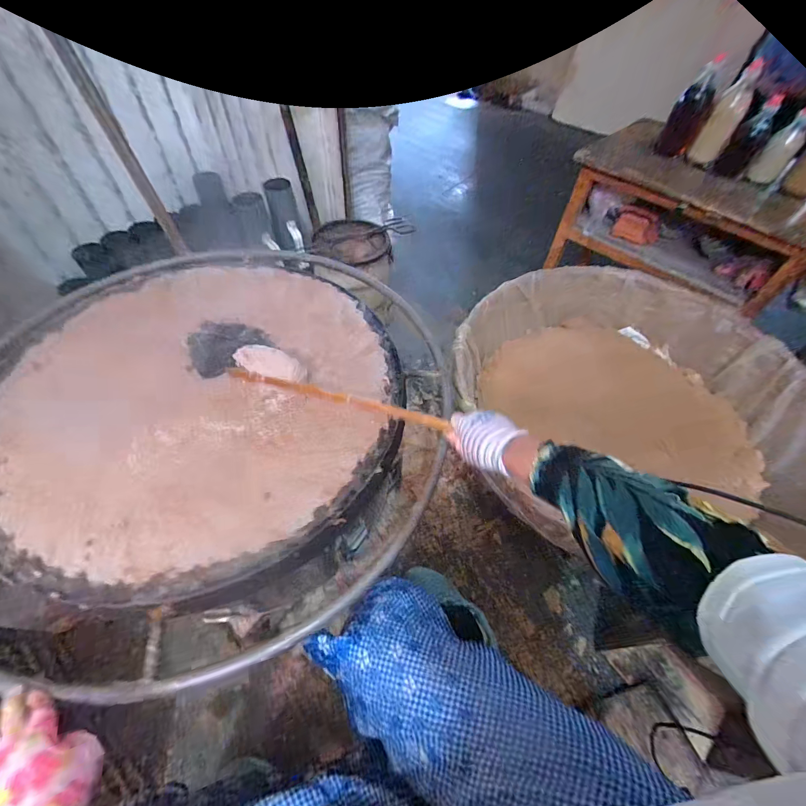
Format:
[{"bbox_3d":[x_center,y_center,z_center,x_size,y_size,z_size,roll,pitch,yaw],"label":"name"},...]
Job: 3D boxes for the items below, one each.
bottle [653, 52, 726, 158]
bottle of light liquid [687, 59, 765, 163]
[{"bbox_3d":[0.689,-0.704,0.869,0.074,0.174,0.067,28,58,17],"label":"bottle"},{"bbox_3d":[0.752,-0.670,0.844,0.062,0.171,0.058,33,60,20],"label":"bottle of light liquid"}]

